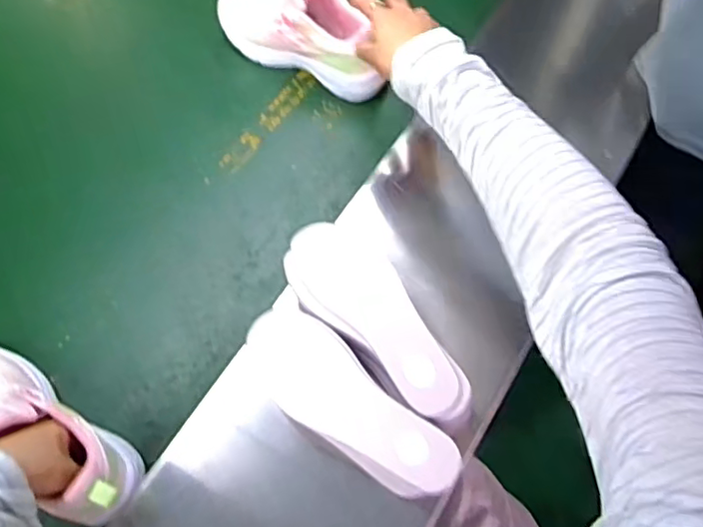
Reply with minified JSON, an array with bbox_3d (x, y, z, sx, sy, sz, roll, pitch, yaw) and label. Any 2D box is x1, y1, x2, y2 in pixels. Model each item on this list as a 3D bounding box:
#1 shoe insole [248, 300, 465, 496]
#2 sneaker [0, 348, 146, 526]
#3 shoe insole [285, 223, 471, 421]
[{"bbox_3d":[-0.007,0.123,0.539,0.216,0.032,0.074,41,71,14],"label":"shoe insole"},{"bbox_3d":[-0.288,0.132,0.514,0.228,0.125,0.073,34,69,12],"label":"sneaker"},{"bbox_3d":[0.017,0.052,0.571,0.092,0.023,0.221,-28,68,-12],"label":"shoe insole"}]

